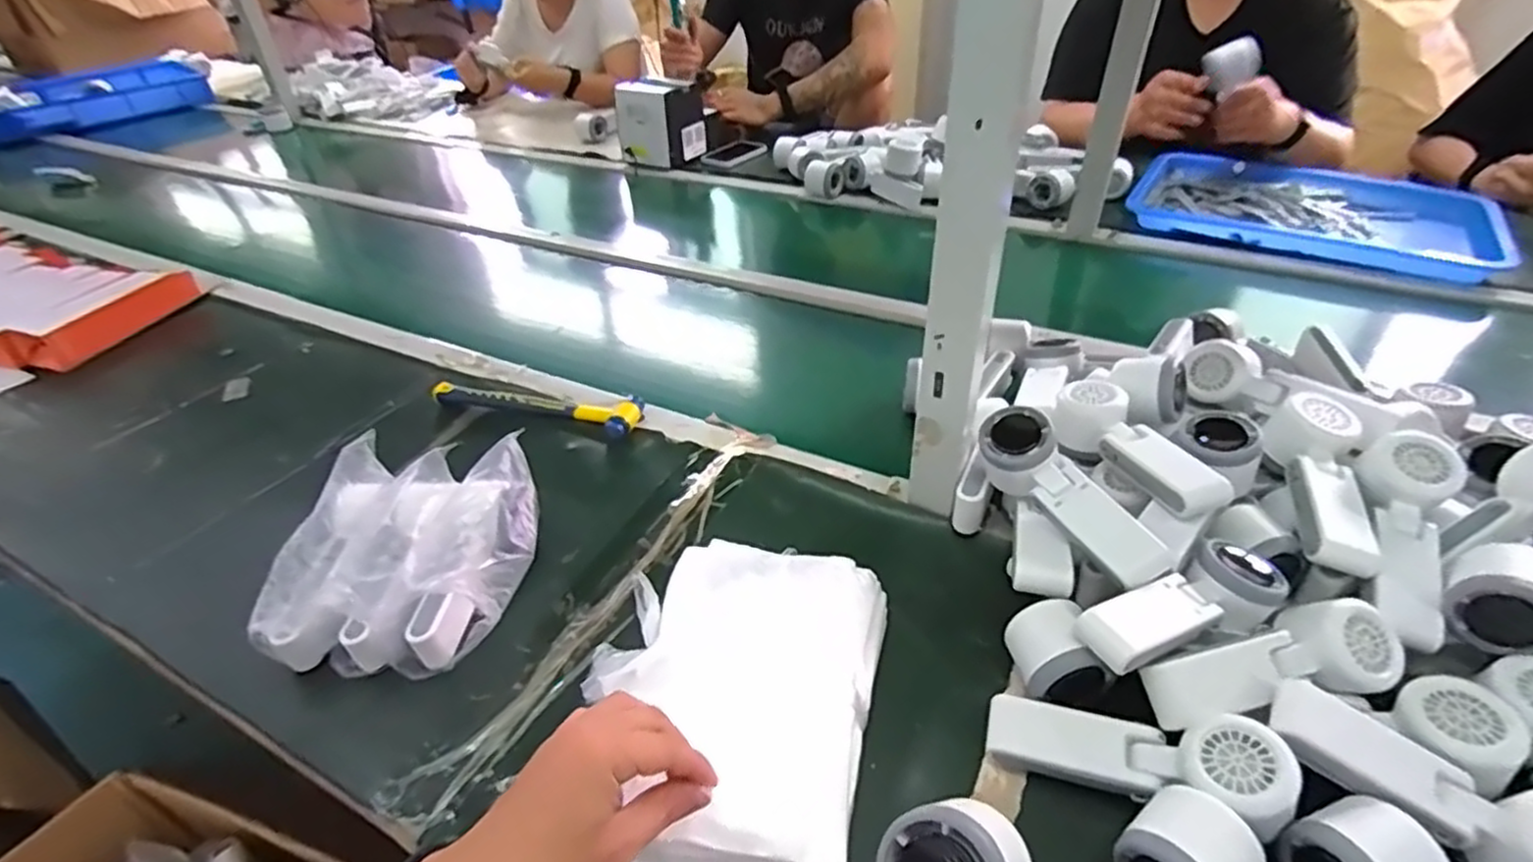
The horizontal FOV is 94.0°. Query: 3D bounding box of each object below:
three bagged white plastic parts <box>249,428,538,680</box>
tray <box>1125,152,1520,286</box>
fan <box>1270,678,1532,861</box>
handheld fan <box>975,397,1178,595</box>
[{"bbox_3d":[-0.288,0.098,0.591,0.168,0.083,0.190,-1,38,4],"label":"three bagged white plastic parts"},{"bbox_3d":[0.838,-0.343,1.122,0.463,0.055,0.327,18,43,24],"label":"tray"},{"bbox_3d":[0.374,0.207,0.402,0.165,0.046,0.057,22,45,29],"label":"fan"},{"bbox_3d":[0.228,0.047,0.542,0.051,0.056,0.166,-22,42,-23],"label":"handheld fan"}]

